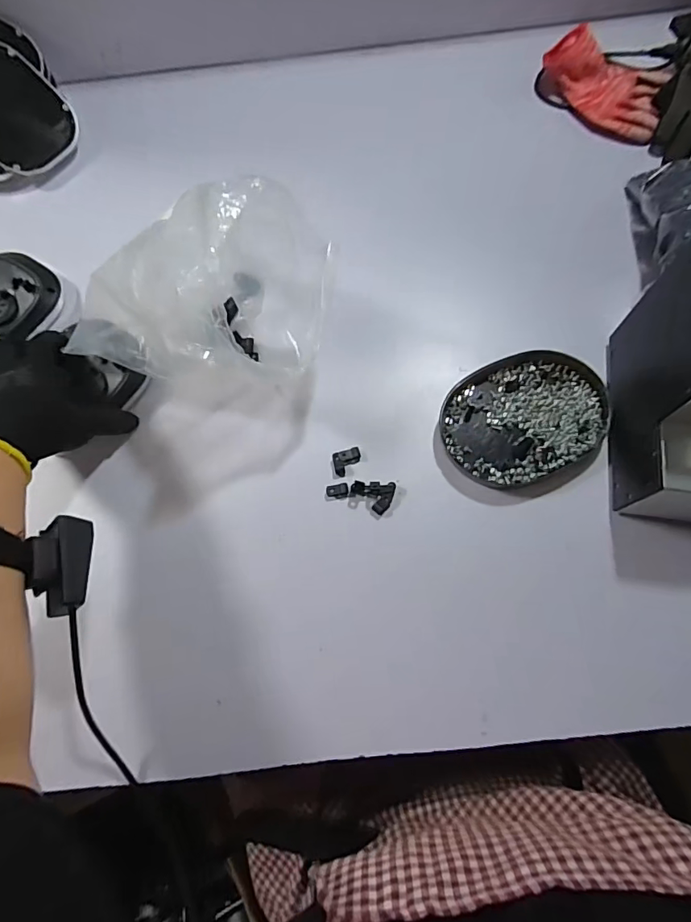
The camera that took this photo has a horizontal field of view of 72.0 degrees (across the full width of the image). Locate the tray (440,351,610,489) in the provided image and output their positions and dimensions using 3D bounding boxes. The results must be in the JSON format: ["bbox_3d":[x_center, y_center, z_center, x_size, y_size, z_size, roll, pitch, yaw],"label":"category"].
[{"bbox_3d":[0.171,-0.040,0.459,0.151,0.022,0.123,-24,74,-6],"label":"tray"}]

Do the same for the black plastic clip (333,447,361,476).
[{"bbox_3d":[0.002,0.001,0.456,0.027,0.007,0.023,-18,73,-4],"label":"black plastic clip"}]

